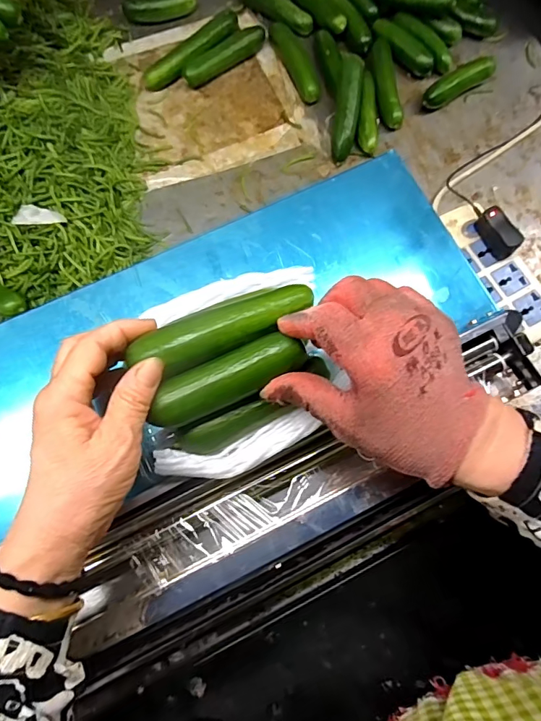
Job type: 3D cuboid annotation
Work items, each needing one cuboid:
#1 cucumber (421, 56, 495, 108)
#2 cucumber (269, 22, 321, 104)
[{"bbox_3d":[0.253,-0.380,0.603,0.104,0.026,0.038,-36,79,-7],"label":"cucumber"},{"bbox_3d":[0.037,-0.411,0.609,0.028,0.036,0.125,-23,78,-5],"label":"cucumber"}]

